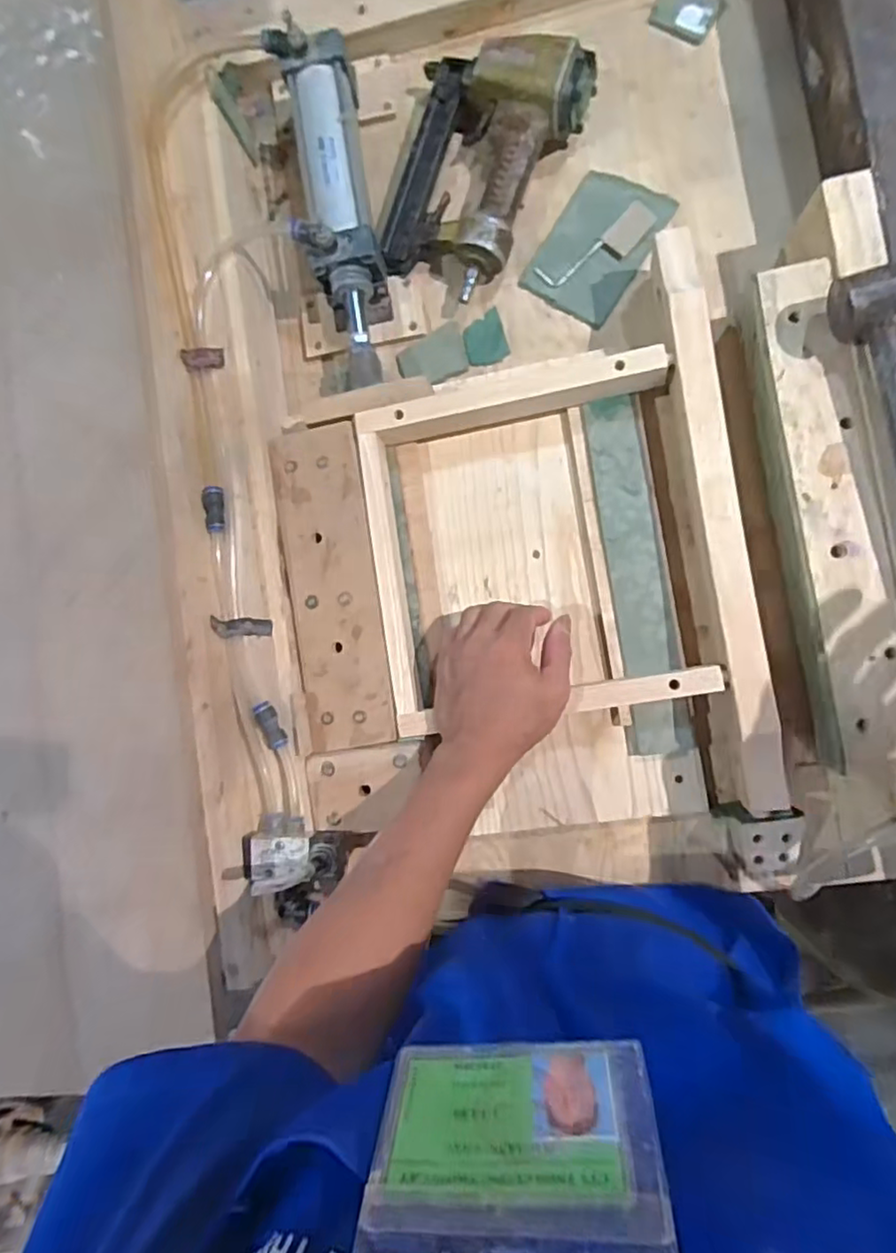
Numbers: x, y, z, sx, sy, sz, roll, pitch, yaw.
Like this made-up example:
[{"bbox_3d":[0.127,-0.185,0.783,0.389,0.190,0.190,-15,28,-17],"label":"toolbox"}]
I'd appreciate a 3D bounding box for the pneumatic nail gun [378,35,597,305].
[{"bbox_3d":[0.018,-0.438,0.595,0.152,0.056,0.225,28,90,7],"label":"pneumatic nail gun"}]

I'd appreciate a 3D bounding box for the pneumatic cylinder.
[{"bbox_3d":[-0.102,-0.380,0.597,0.066,0.084,0.322,-10,86,6],"label":"pneumatic cylinder"}]

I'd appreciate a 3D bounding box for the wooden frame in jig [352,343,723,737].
[{"bbox_3d":[0.070,-0.072,0.552,0.266,0.042,0.296,-8,86,6],"label":"wooden frame in jig"}]

